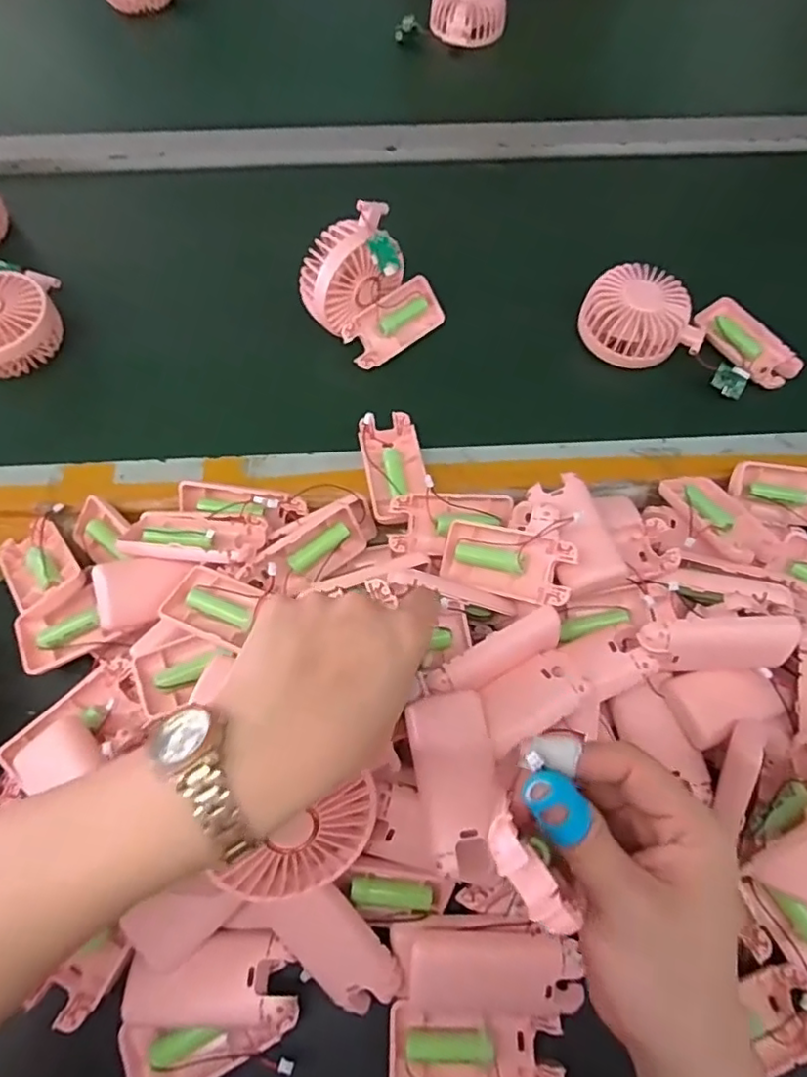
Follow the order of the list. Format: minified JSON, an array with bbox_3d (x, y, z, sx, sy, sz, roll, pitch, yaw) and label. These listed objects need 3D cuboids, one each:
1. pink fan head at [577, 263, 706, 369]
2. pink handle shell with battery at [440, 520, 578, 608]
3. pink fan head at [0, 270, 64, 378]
[{"bbox_3d":[0.209,-0.192,0.521,0.103,0.036,0.080,21,69,8],"label":"pink fan head"},{"bbox_3d":[0.072,0.018,0.413,0.093,0.028,0.043,14,66,35],"label":"pink handle shell with battery"},{"bbox_3d":[-0.346,-0.185,0.525,0.085,0.052,0.088,0,68,0],"label":"pink fan head"}]

